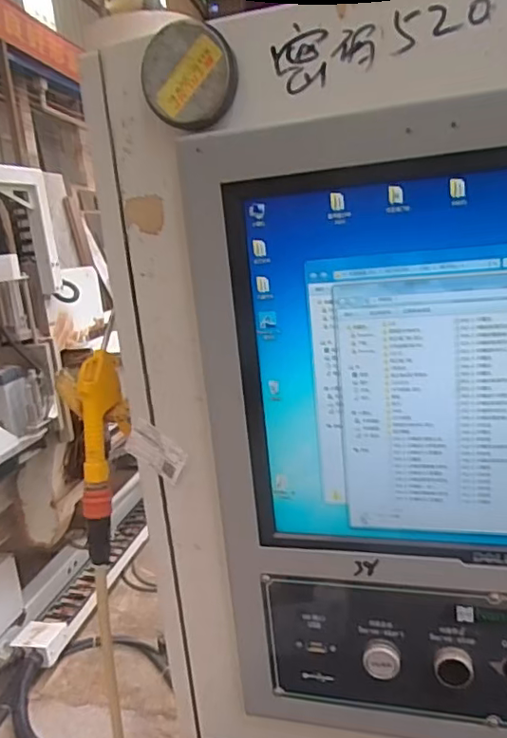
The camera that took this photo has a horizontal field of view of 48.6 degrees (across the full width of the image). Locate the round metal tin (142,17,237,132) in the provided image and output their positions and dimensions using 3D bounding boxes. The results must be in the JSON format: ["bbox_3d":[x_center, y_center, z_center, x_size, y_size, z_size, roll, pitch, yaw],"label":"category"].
[{"bbox_3d":[-0.046,-0.208,0.397,0.066,0.067,0.013,-4,13,10],"label":"round metal tin"}]

